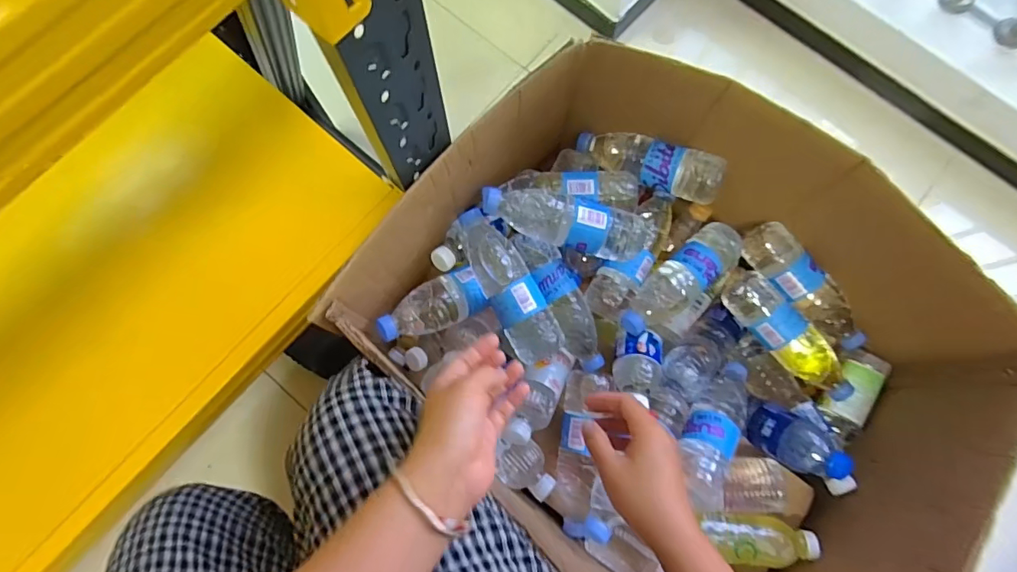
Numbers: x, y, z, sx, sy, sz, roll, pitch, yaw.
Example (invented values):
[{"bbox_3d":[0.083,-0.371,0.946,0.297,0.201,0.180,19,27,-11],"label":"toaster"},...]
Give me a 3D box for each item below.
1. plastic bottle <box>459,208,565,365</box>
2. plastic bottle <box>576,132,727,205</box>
[{"bbox_3d":[-0.002,-0.003,0.652,0.064,0.055,0.212,-28,79,-6],"label":"plastic bottle"},{"bbox_3d":[0.196,-0.176,0.710,0.208,0.065,0.070,28,78,29],"label":"plastic bottle"}]

